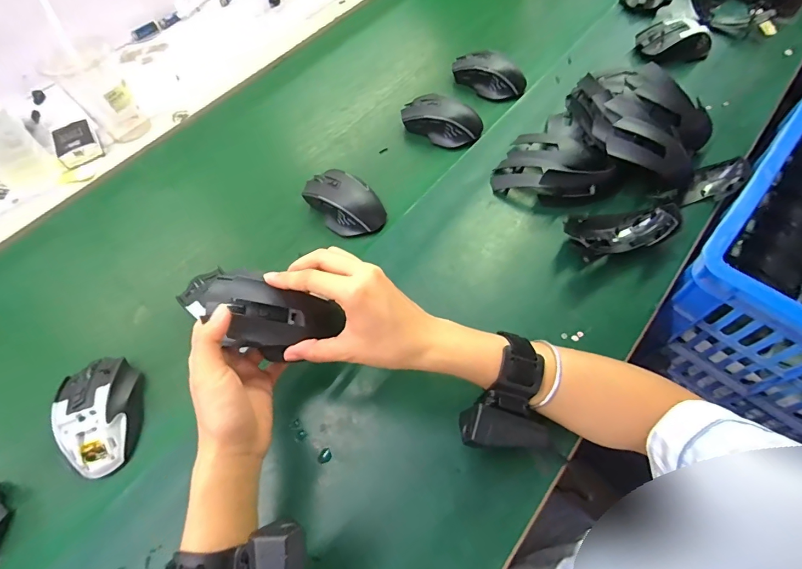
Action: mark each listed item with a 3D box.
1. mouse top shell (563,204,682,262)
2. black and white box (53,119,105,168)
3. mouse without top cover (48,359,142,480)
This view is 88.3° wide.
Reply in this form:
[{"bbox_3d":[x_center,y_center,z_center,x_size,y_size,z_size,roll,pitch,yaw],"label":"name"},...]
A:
[{"bbox_3d":[0.249,-0.060,0.474,0.130,0.041,0.056,-11,59,-2],"label":"mouse top shell"},{"bbox_3d":[-0.486,-0.211,0.621,0.056,0.028,0.075,-30,61,-14],"label":"black and white box"},{"bbox_3d":[-0.299,0.125,0.410,0.067,0.034,0.118,-21,60,-8],"label":"mouse without top cover"}]

